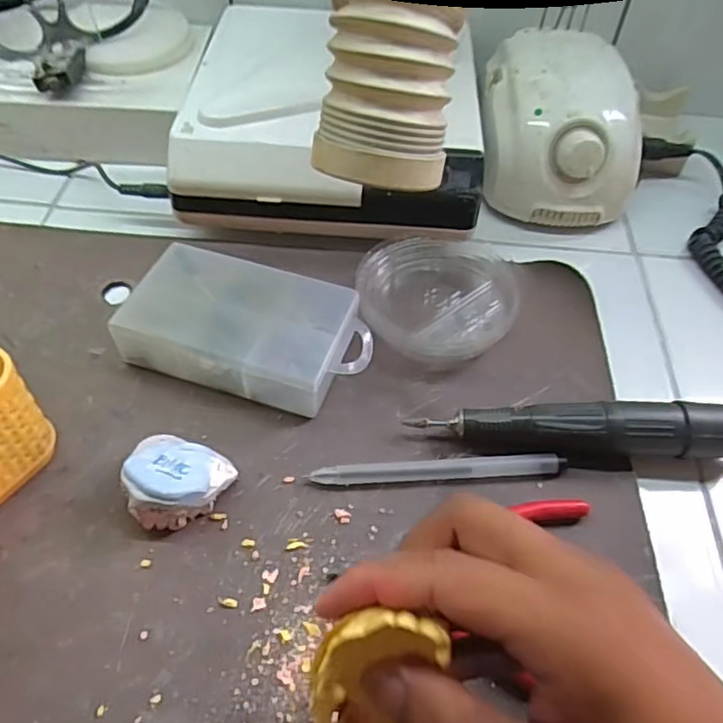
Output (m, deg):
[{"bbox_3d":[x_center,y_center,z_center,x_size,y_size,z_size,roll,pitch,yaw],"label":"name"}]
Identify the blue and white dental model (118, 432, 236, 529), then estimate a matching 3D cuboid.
[{"bbox_3d":[-0.088,0.056,0.296,0.046,0.027,0.042,2,51,-2],"label":"blue and white dental model"}]

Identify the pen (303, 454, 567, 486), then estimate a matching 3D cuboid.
[{"bbox_3d":[0.038,0.053,0.314,0.125,0.011,0.011,-1,51,-4],"label":"pen"}]

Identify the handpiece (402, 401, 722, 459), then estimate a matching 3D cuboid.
[{"bbox_3d":[0.123,0.035,0.322,0.188,0.028,0.023,2,51,-2],"label":"handpiece"}]

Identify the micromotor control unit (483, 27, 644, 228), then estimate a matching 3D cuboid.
[{"bbox_3d":[0.138,-0.166,0.452,0.103,0.084,0.126,0,51,-4],"label":"micromotor control unit"}]

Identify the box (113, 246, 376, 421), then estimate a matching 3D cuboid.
[{"bbox_3d":[-0.061,-0.017,0.350,0.128,0.031,0.076,16,52,9],"label":"box"}]

